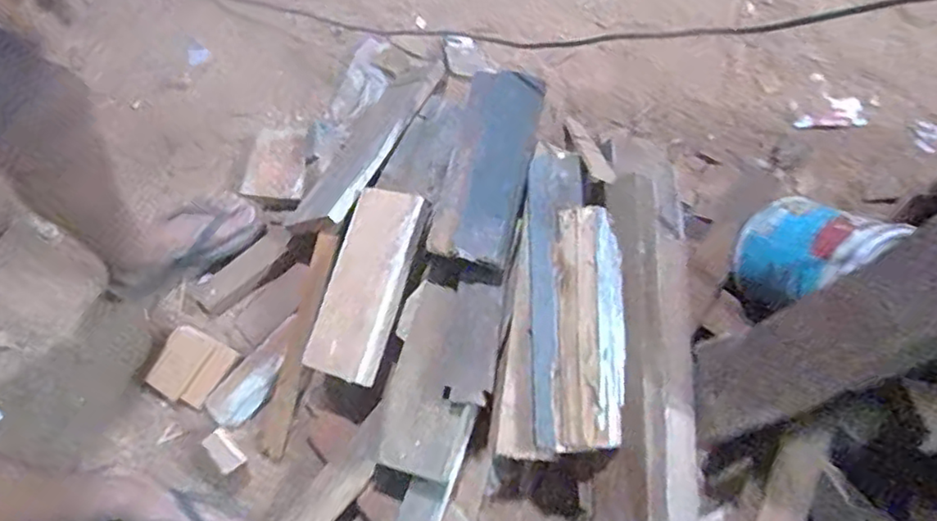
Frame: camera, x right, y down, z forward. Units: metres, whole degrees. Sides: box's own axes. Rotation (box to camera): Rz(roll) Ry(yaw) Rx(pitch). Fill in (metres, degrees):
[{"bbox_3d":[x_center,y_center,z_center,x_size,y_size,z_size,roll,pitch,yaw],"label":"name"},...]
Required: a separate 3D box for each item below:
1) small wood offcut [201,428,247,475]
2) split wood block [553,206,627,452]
[{"bbox_3d":[-0.372,0.291,0.976,0.069,0.020,0.040,42,73,14],"label":"small wood offcut"},{"bbox_3d":[0.168,0.088,0.877,0.101,0.057,0.329,2,75,1],"label":"split wood block"}]

